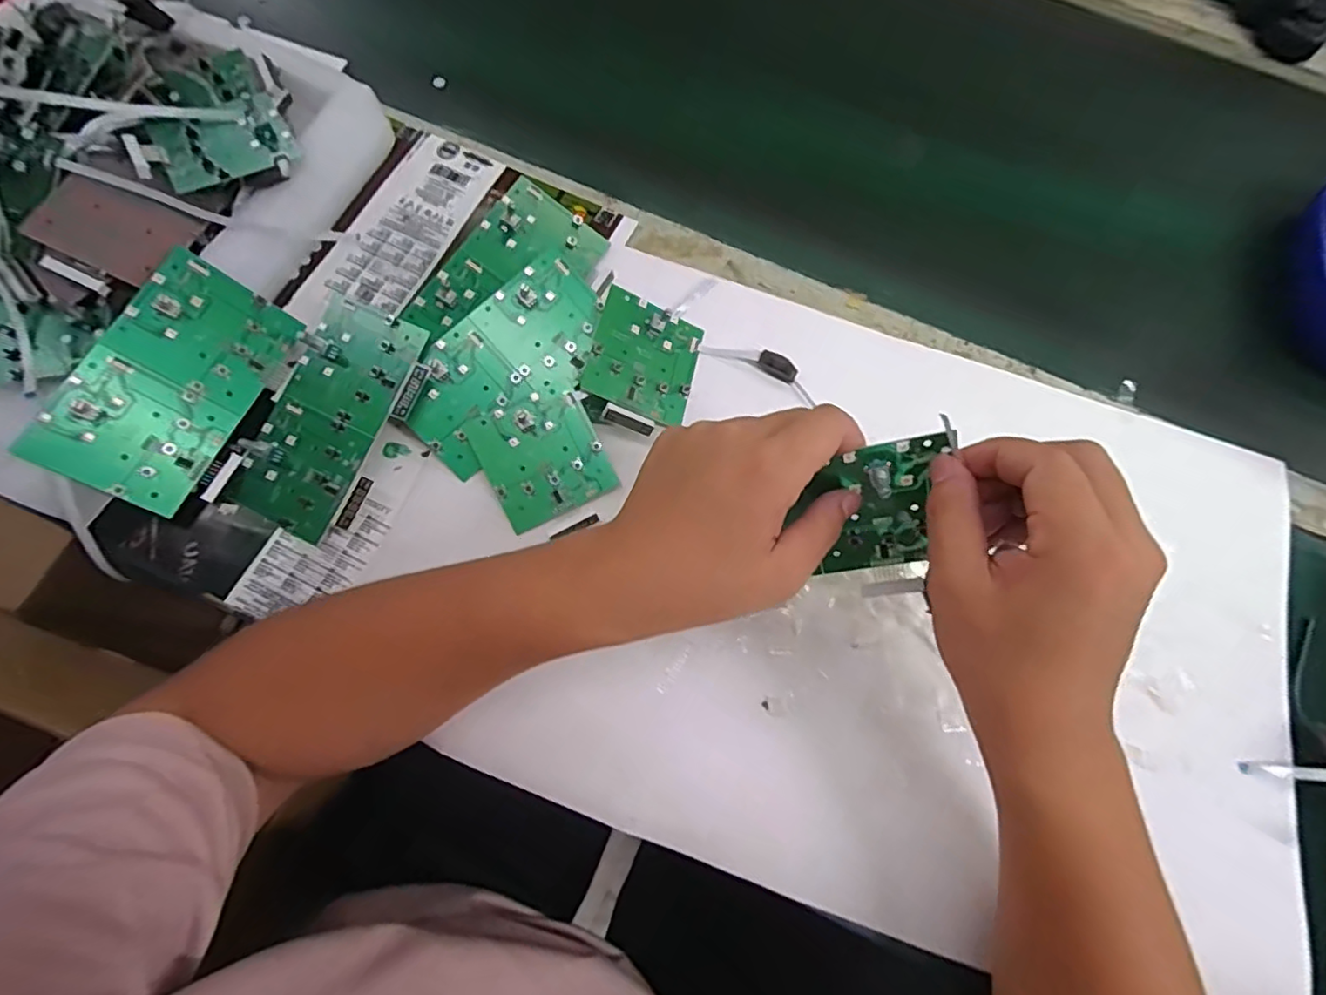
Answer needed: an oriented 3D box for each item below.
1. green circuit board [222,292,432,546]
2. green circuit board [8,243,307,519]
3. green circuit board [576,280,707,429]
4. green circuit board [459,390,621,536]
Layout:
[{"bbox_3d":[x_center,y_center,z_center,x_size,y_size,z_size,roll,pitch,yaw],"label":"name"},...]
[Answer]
[{"bbox_3d":[-0.218,-0.053,0.386,0.081,0.011,0.151,27,86,11],"label":"green circuit board"},{"bbox_3d":[-0.306,-0.072,0.374,0.081,0.012,0.150,34,72,-31],"label":"green circuit board"},{"bbox_3d":[-0.012,-0.095,0.409,0.074,0.013,0.079,21,74,-19],"label":"green circuit board"},{"bbox_3d":[-0.079,-0.026,0.391,0.077,0.010,0.078,-28,90,-7],"label":"green circuit board"}]

